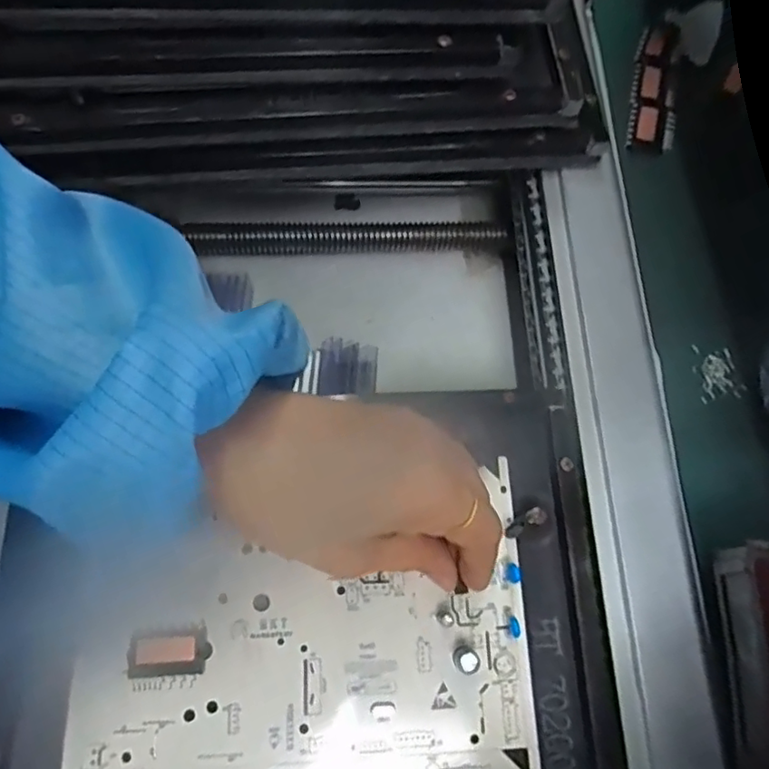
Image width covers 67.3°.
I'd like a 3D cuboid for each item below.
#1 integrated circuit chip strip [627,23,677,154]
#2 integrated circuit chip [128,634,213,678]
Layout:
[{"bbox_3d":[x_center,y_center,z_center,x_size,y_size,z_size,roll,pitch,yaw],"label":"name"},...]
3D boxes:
[{"bbox_3d":[0.168,-0.185,0.359,0.026,0.008,0.092,11,73,2],"label":"integrated circuit chip strip"},{"bbox_3d":[-0.097,0.122,0.260,0.034,0.007,0.017,-1,73,-2],"label":"integrated circuit chip"}]

